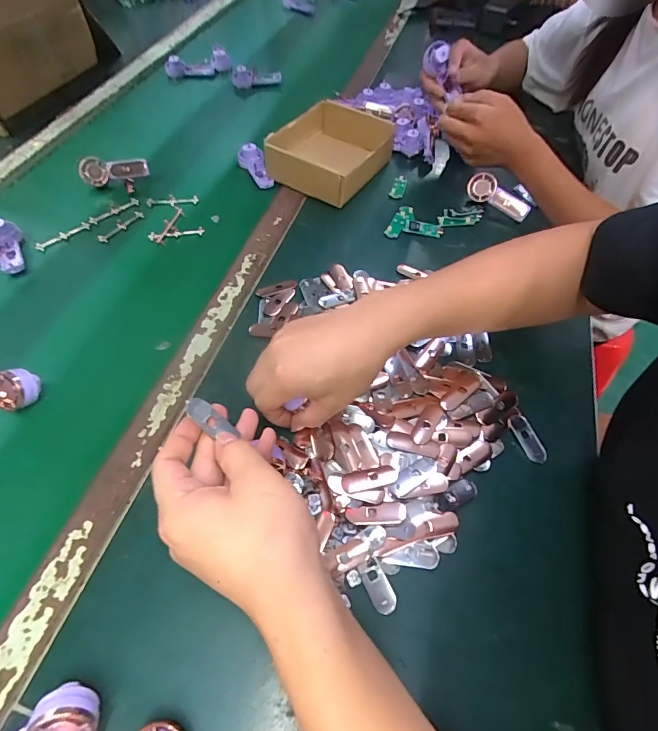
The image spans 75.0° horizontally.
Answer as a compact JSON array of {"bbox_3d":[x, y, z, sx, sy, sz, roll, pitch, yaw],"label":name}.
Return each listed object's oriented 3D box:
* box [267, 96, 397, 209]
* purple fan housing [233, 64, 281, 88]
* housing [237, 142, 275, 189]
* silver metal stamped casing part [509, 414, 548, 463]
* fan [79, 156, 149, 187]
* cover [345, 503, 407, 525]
[{"bbox_3d":[0.001,-0.326,0.653,0.155,0.061,0.184,22,58,13],"label":"box"},{"bbox_3d":[-0.134,-0.538,0.792,0.089,0.033,0.029,-8,56,-7],"label":"purple fan housing"},{"bbox_3d":[-0.111,-0.303,0.649,0.035,0.032,0.082,-17,58,-13],"label":"housing"},{"bbox_3d":[0.195,0.072,0.423,0.019,0.004,0.050,-15,58,-11],"label":"silver metal stamped casing part"},{"bbox_3d":[-0.315,-0.282,0.628,0.093,0.036,0.035,-6,56,-5],"label":"fan"},{"bbox_3d":[0.041,0.127,0.367,0.051,0.004,0.015,-4,56,-5],"label":"cover"}]

